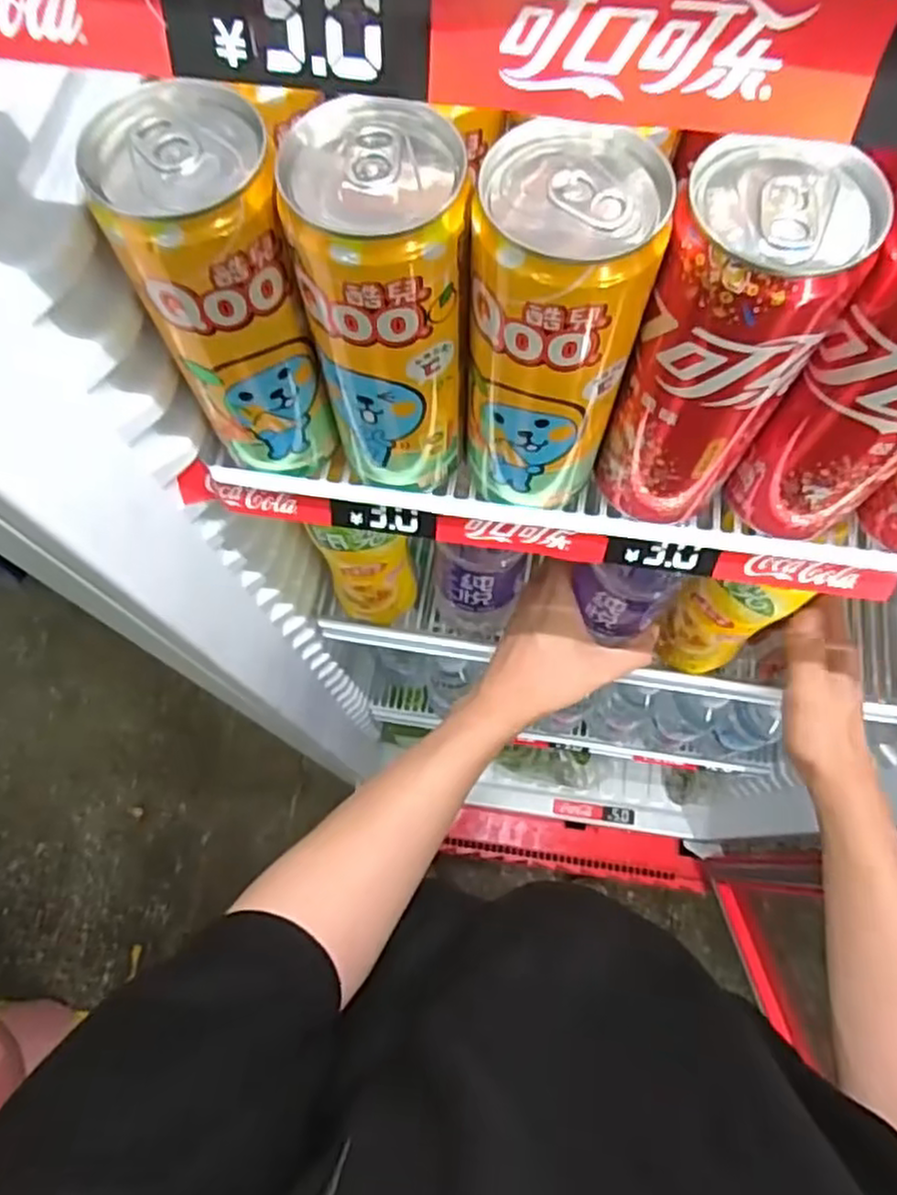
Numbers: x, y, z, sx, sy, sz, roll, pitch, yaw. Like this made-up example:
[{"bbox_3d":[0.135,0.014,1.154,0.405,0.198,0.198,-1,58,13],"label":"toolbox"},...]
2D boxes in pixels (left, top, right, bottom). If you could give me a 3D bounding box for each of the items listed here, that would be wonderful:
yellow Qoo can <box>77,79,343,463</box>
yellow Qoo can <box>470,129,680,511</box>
[{"bbox_3d":[-0.076,-0.102,0.264,0.049,0.137,0.050,0,71,1],"label":"yellow Qoo can"},{"bbox_3d":[0.037,-0.085,0.255,0.054,0.141,0.048,14,72,6],"label":"yellow Qoo can"}]

